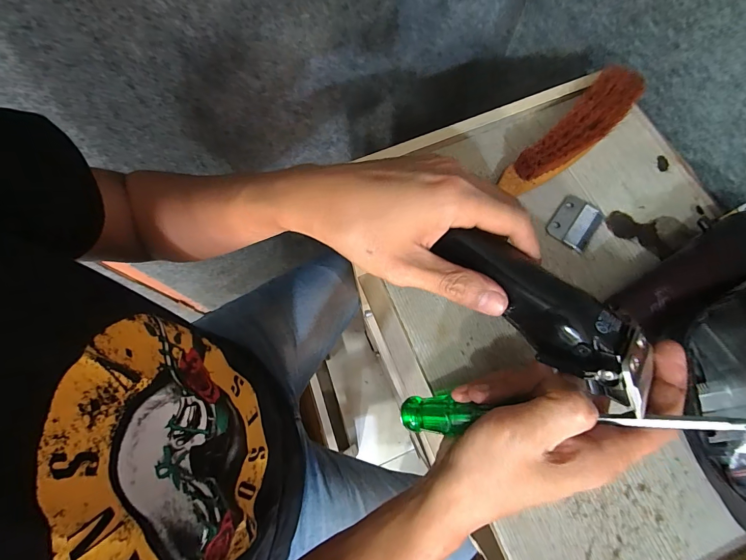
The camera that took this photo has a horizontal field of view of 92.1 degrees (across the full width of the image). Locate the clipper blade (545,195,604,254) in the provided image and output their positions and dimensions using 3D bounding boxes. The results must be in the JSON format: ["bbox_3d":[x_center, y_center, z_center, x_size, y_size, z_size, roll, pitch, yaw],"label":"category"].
[{"bbox_3d":[0.180,-0.052,0.320,0.037,0.004,0.046,35,76,11],"label":"clipper blade"}]

